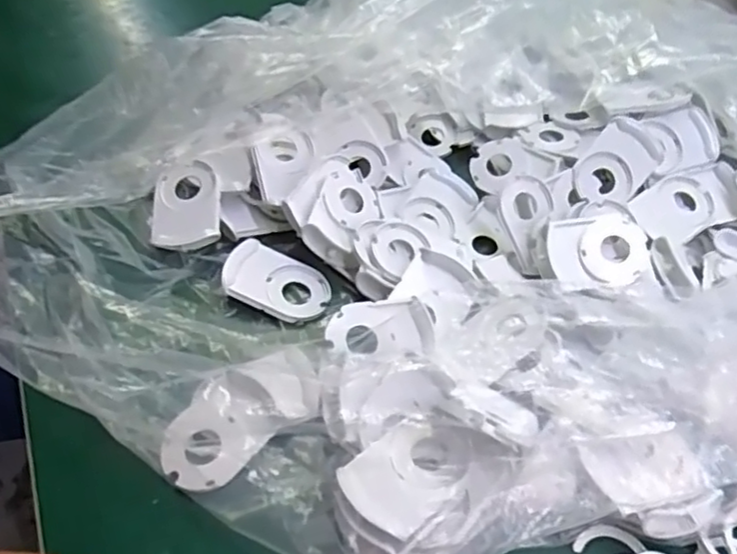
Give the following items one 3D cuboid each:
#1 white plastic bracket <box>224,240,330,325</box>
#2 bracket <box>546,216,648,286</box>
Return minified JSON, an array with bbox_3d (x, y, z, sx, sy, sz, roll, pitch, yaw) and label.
[{"bbox_3d":[-0.074,0.005,0.523,0.085,0.011,0.056,29,51,3],"label":"white plastic bracket"},{"bbox_3d":[0.183,-0.019,0.522,0.076,0.015,0.057,-7,74,0],"label":"bracket"}]

